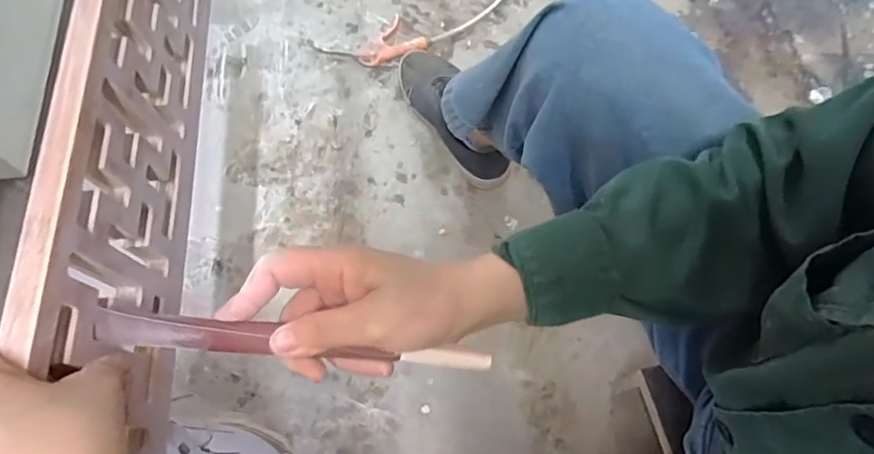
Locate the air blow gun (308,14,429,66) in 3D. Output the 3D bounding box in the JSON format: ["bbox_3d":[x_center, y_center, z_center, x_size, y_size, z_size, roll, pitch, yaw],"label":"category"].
[{"bbox_3d":[-0.119,-0.320,0.932,0.190,0.023,0.095,-19,69,-6],"label":"air blow gun"}]

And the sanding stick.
[{"bbox_3d":[-0.077,0.067,0.308,0.218,0.011,0.017,8,68,-8],"label":"sanding stick"}]

